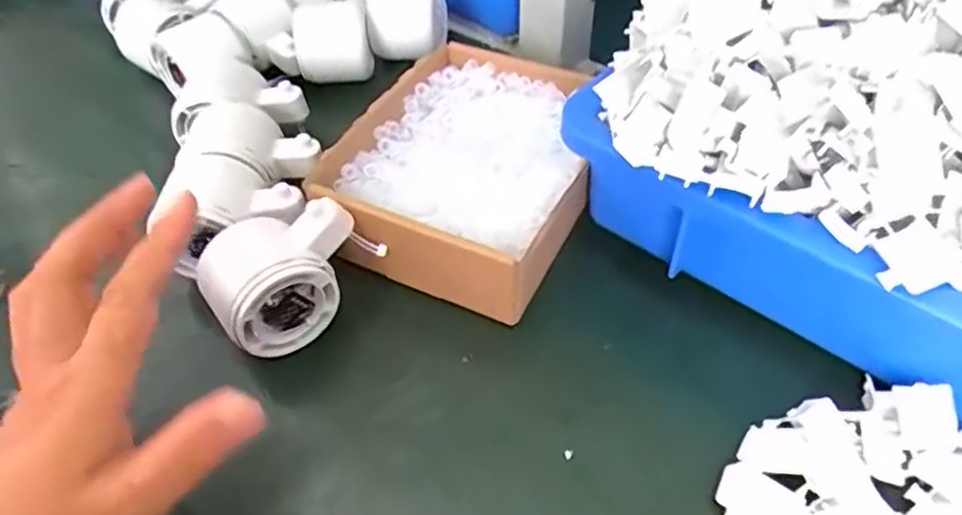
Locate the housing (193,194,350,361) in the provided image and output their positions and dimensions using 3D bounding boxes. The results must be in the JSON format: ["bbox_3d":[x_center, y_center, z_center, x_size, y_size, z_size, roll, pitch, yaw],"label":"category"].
[{"bbox_3d":[-0.104,0.011,0.346,0.079,0.063,0.051,-33,55,-22],"label":"housing"}]

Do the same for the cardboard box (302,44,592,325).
[{"bbox_3d":[-0.004,-0.052,0.404,0.137,0.056,0.184,21,54,20],"label":"cardboard box"}]

